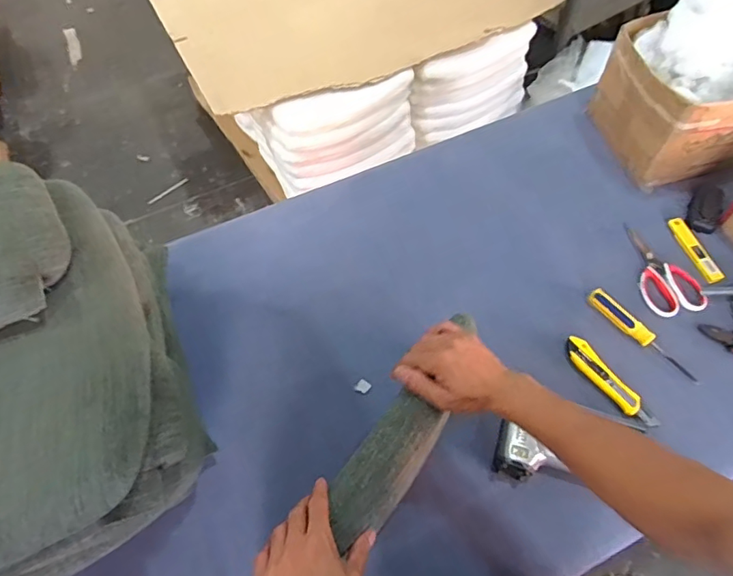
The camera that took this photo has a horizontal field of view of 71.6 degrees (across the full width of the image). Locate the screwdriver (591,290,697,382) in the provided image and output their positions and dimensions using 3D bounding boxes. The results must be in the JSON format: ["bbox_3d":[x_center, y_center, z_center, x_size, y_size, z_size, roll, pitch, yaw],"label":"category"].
[{"bbox_3d":[0.442,0.070,0.813,0.026,0.026,0.198,-34,63,-18],"label":"screwdriver"}]

